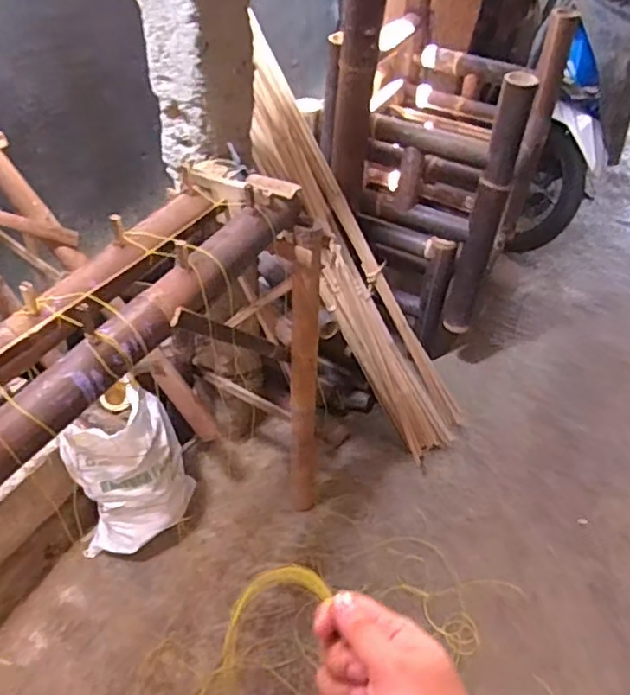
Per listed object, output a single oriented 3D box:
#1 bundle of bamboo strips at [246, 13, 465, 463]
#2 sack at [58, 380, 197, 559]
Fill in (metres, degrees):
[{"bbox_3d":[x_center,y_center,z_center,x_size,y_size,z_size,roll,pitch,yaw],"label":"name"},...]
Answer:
[{"bbox_3d":[0.130,-0.193,1.736,0.258,1.128,0.092,-34,16,-25],"label":"bundle of bamboo strips"},{"bbox_3d":[-0.467,0.299,1.518,0.290,0.422,0.226,-19,52,-15],"label":"sack"}]

